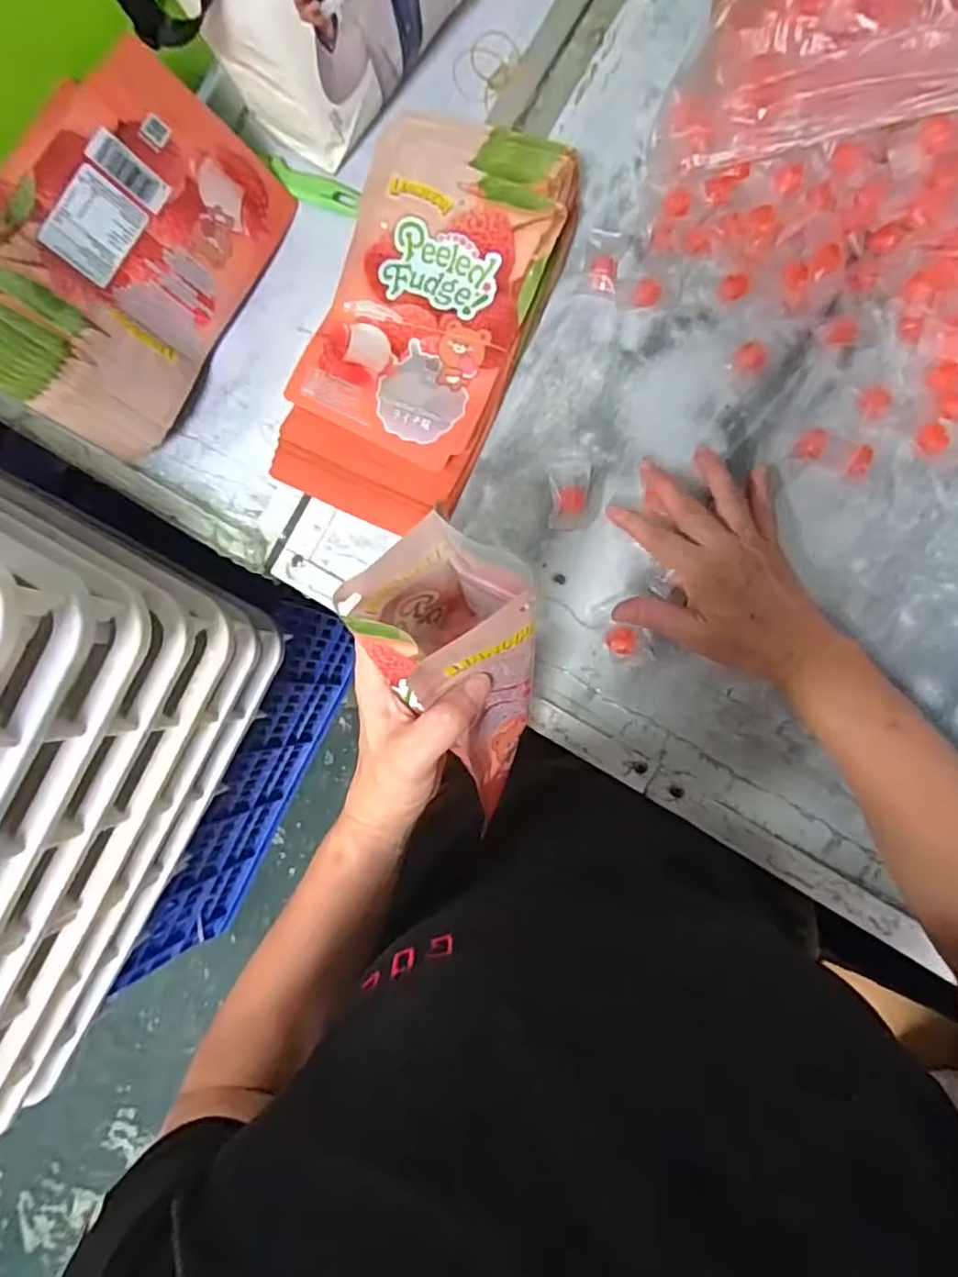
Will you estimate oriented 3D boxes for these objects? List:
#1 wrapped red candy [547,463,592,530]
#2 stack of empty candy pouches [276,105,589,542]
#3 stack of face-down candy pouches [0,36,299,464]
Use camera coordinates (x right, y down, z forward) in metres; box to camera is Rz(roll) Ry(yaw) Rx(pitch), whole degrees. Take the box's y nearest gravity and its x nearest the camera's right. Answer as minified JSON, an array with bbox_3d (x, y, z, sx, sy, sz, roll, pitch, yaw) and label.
[{"bbox_3d":[0.072,-0.114,0.525,0.031,0.015,0.053,4,86,9],"label":"wrapped red candy"},{"bbox_3d":[-0.048,-0.250,0.527,0.169,0.063,0.310,27,90,10],"label":"stack of empty candy pouches"},{"bbox_3d":[-0.283,-0.303,0.525,0.058,0.174,0.279,20,81,47],"label":"stack of face-down candy pouches"}]

